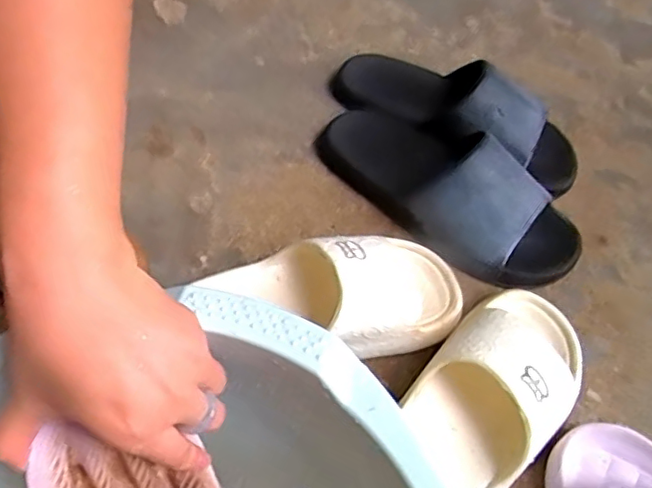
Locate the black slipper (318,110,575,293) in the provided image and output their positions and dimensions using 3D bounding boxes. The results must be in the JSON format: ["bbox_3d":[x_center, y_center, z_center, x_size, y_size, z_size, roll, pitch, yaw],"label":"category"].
[{"bbox_3d":[0.110,-0.056,0.560,0.267,0.074,0.104,31,60,14],"label":"black slipper"}]

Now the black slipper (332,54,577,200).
[{"bbox_3d":[0.134,-0.143,0.613,0.267,0.075,0.113,29,60,14],"label":"black slipper"}]

